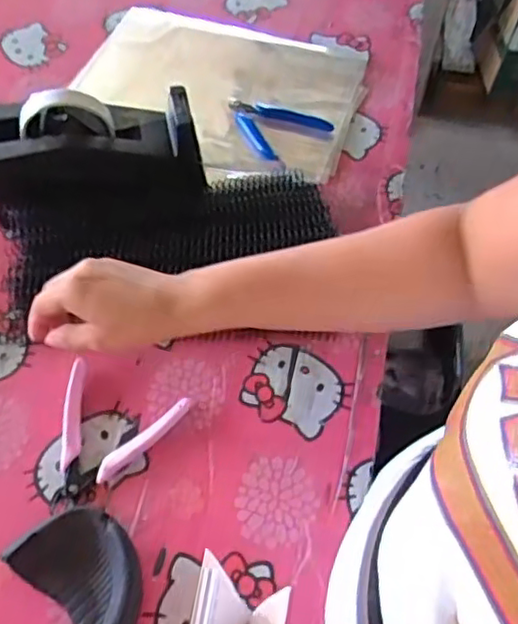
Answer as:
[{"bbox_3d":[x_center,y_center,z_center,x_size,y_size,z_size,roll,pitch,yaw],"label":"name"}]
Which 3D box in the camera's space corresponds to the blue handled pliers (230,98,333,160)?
[{"bbox_3d":[0.018,-0.214,0.705,0.085,0.010,0.098,-32,64,-19],"label":"blue handled pliers"}]

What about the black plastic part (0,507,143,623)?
[{"bbox_3d":[-0.116,0.181,0.439,0.098,0.027,0.066,38,64,20],"label":"black plastic part"}]

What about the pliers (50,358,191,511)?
[{"bbox_3d":[-0.126,0.102,0.500,0.100,0.010,0.112,20,60,11],"label":"pliers"}]

